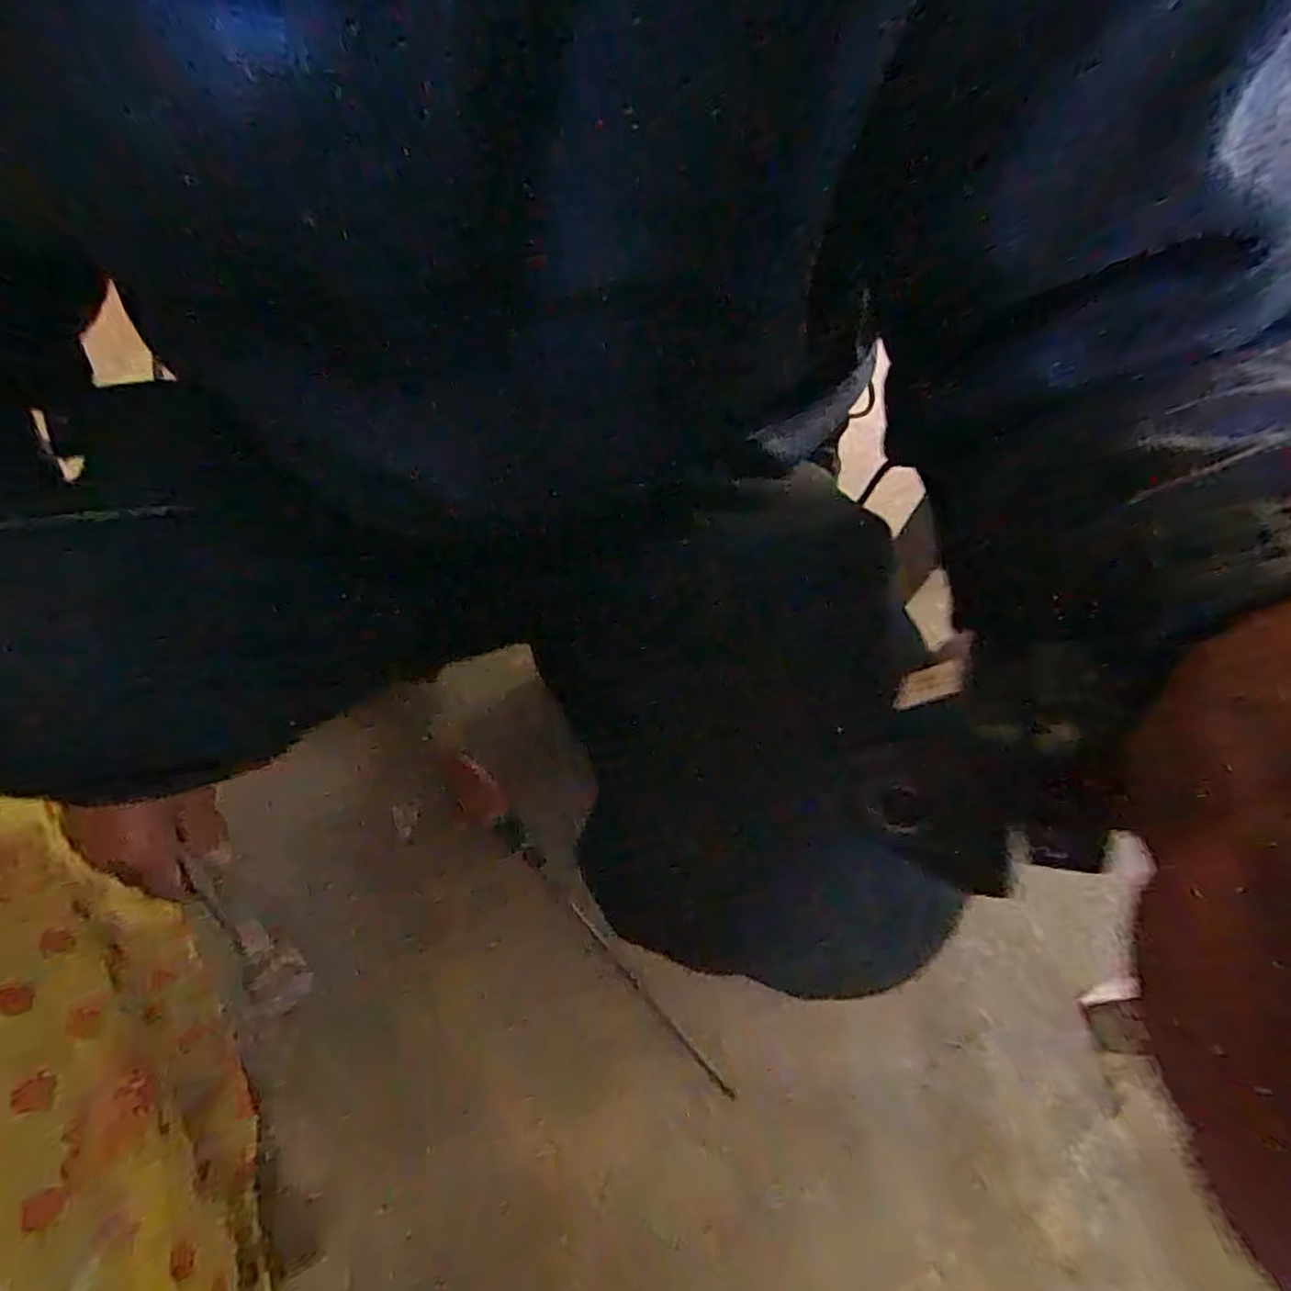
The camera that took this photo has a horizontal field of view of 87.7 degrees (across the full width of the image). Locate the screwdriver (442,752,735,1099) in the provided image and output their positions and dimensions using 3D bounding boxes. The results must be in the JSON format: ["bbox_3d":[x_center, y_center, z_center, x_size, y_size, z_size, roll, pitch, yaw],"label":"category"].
[{"bbox_3d":[-0.057,0.219,0.547,0.033,0.028,0.334,-39,78,-21],"label":"screwdriver"}]

